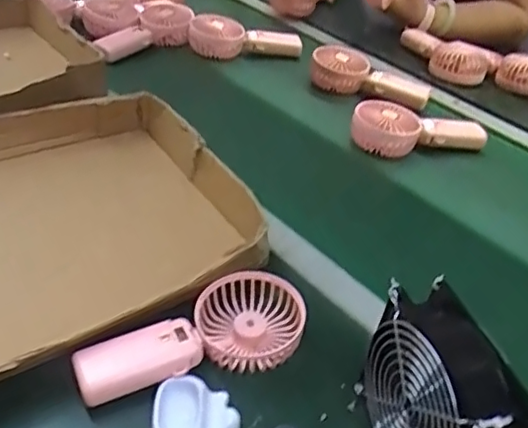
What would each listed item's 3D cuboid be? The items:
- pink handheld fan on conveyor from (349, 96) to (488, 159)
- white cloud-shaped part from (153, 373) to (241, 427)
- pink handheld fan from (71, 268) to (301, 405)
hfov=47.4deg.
[{"bbox_3d":[0.211,-0.108,0.813,0.174,0.076,0.064,-5,40,-13],"label":"pink handheld fan on conveyor"},{"bbox_3d":[-0.054,0.148,0.447,0.063,0.014,0.058,4,39,-3],"label":"white cloud-shaped part"},{"bbox_3d":[-0.051,0.109,0.487,0.186,0.034,0.085,-22,46,-30],"label":"pink handheld fan"}]

